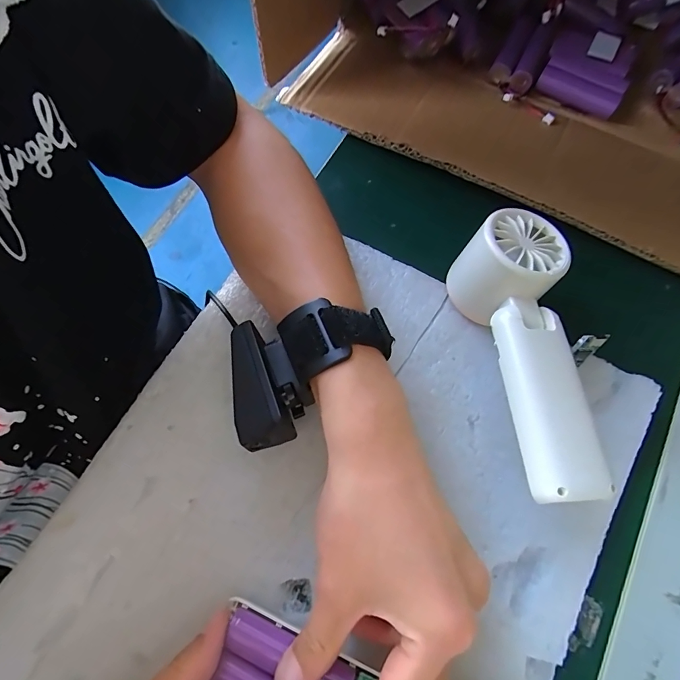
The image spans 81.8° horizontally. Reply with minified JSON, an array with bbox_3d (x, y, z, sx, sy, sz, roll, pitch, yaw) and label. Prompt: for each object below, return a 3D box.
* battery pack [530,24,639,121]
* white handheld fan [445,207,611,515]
[{"bbox_3d":[0.208,-0.227,0.331,0.066,0.023,0.073,25,73,9],"label":"battery pack"},{"bbox_3d":[0.104,0.006,0.230,0.056,0.058,0.159,0,71,1],"label":"white handheld fan"}]

